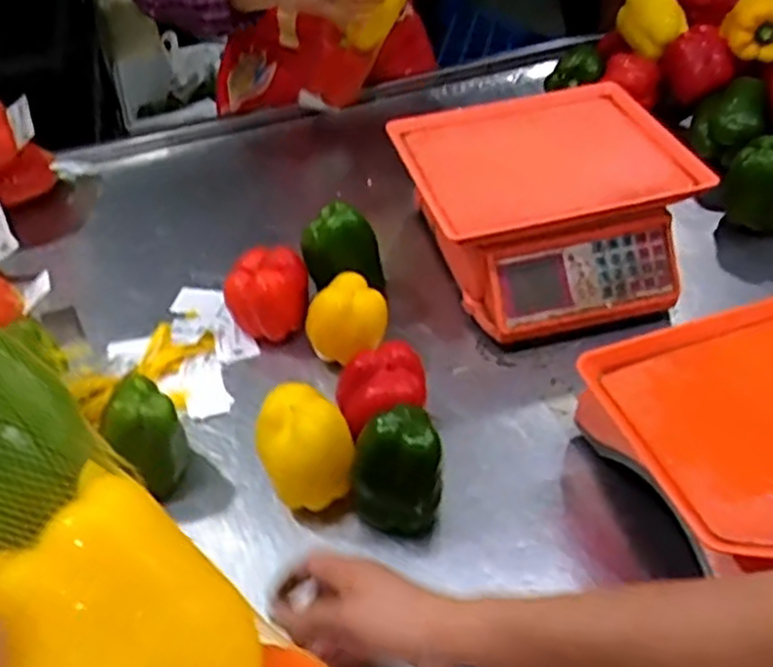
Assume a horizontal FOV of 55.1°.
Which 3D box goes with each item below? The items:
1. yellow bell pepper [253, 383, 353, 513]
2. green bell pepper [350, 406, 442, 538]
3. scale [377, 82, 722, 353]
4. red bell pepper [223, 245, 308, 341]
[{"bbox_3d":[-0.072,0.104,0.650,0.071,0.100,0.086,-21,47,-15],"label":"yellow bell pepper"},{"bbox_3d":[0.010,0.115,0.628,0.075,0.113,0.063,10,47,15],"label":"green bell pepper"},{"bbox_3d":[0.182,-0.141,0.850,0.292,0.131,0.281,-11,46,-6],"label":"scale"},{"bbox_3d":[-0.130,-0.043,0.812,0.090,0.084,0.080,-15,46,-10],"label":"red bell pepper"}]

